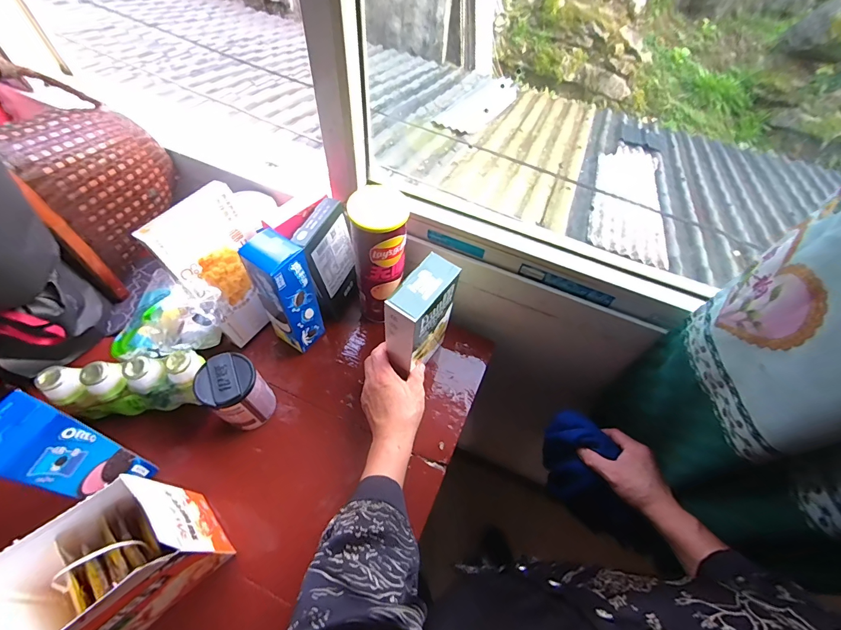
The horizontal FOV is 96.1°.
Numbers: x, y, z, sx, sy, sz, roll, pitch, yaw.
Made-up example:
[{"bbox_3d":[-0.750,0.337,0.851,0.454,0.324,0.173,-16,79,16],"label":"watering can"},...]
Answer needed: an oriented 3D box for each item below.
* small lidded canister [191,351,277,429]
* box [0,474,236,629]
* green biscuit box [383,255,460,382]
[{"bbox_3d":[-0.223,0.098,0.468,0.063,0.103,0.063,2,59,-3],"label":"small lidded canister"},{"bbox_3d":[-0.277,0.226,0.345,0.135,0.170,0.102,-33,67,-22],"label":"box"},{"bbox_3d":[0.000,0.008,0.475,0.044,0.154,0.093,33,62,15],"label":"green biscuit box"}]

